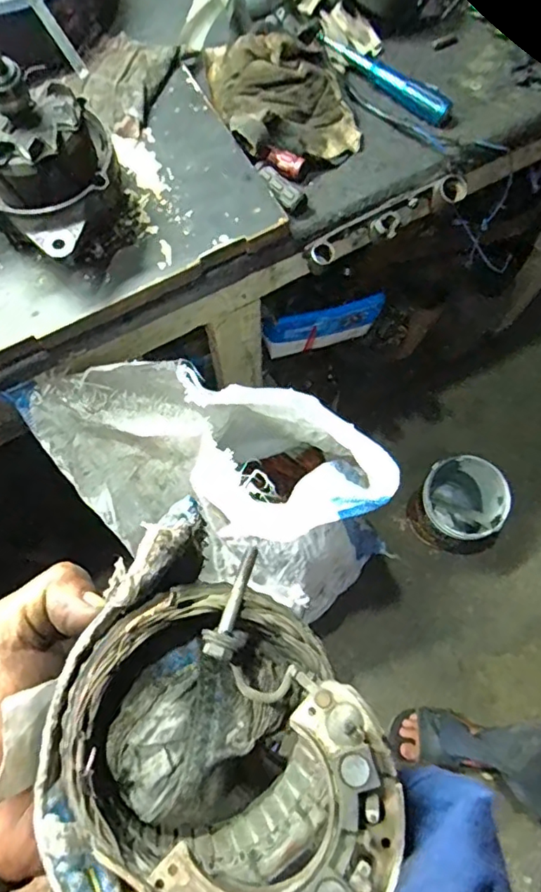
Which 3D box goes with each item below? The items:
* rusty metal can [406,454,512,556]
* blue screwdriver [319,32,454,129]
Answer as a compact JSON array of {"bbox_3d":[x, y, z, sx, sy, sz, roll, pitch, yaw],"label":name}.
[{"bbox_3d":[0.426,0.144,1.257,0.181,0.197,0.192,0,71,0],"label":"rusty metal can"},{"bbox_3d":[0.135,-0.426,0.640,0.175,0.024,0.032,41,76,12],"label":"blue screwdriver"}]

